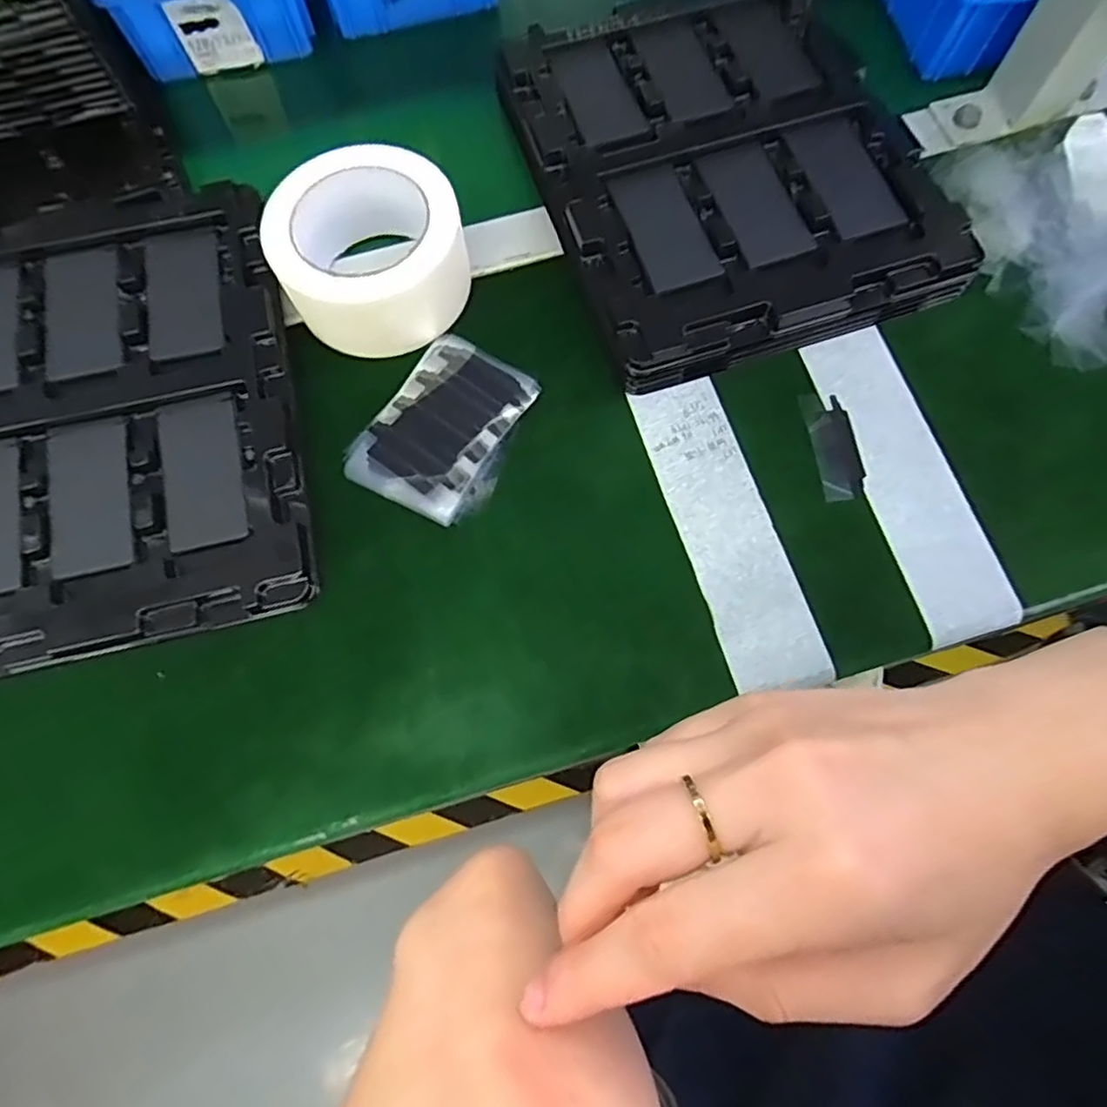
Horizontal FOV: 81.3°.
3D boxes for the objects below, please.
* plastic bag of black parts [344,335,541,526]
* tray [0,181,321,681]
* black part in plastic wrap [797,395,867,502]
[{"bbox_3d":[-0.063,-0.076,0.375,0.079,0.008,0.106,26,74,9],"label":"plastic bag of black parts"},{"bbox_3d":[-0.271,-0.085,0.366,0.235,0.014,0.287,-14,79,-4],"label":"tray"},{"bbox_3d":[0.161,-0.062,0.369,0.027,0.008,0.067,-7,72,-2],"label":"black part in plastic wrap"}]

